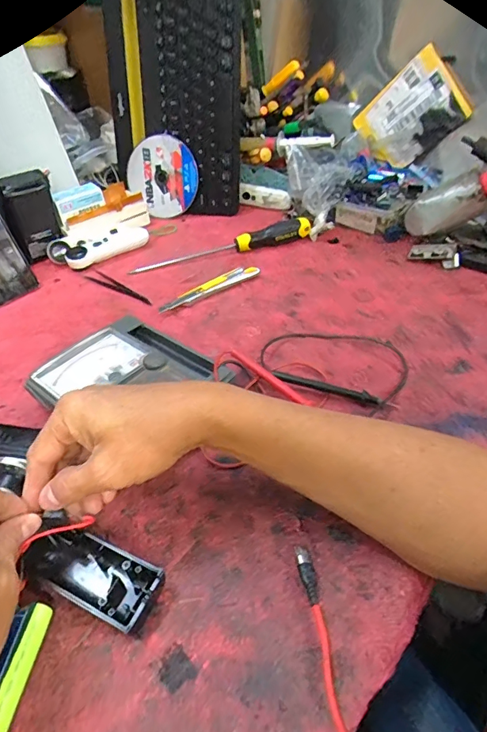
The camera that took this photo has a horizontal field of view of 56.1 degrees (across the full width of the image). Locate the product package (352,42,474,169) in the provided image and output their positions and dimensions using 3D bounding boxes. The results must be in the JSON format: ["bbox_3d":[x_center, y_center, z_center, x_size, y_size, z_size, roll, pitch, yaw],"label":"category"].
[{"bbox_3d":[0.236,-0.360,0.655,0.027,0.141,0.116,-14,78,-43],"label":"product package"}]

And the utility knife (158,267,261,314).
[{"bbox_3d":[-0.041,-0.095,0.549,0.131,0.018,0.019,-23,46,-21],"label":"utility knife"}]

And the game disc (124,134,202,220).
[{"bbox_3d":[-0.122,-0.292,0.704,0.113,0.110,0.009,47,27,-4],"label":"game disc"}]

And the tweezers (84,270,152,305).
[{"bbox_3d":[-0.154,-0.100,0.573,0.124,0.006,0.019,27,50,30],"label":"tweezers"}]

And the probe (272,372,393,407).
[{"bbox_3d":[0.080,0.021,0.412,0.108,0.015,0.010,11,44,16],"label":"probe"}]

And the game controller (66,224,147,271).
[{"bbox_3d":[-0.188,-0.163,0.632,0.114,0.027,0.046,-33,49,-28],"label":"game controller"}]

